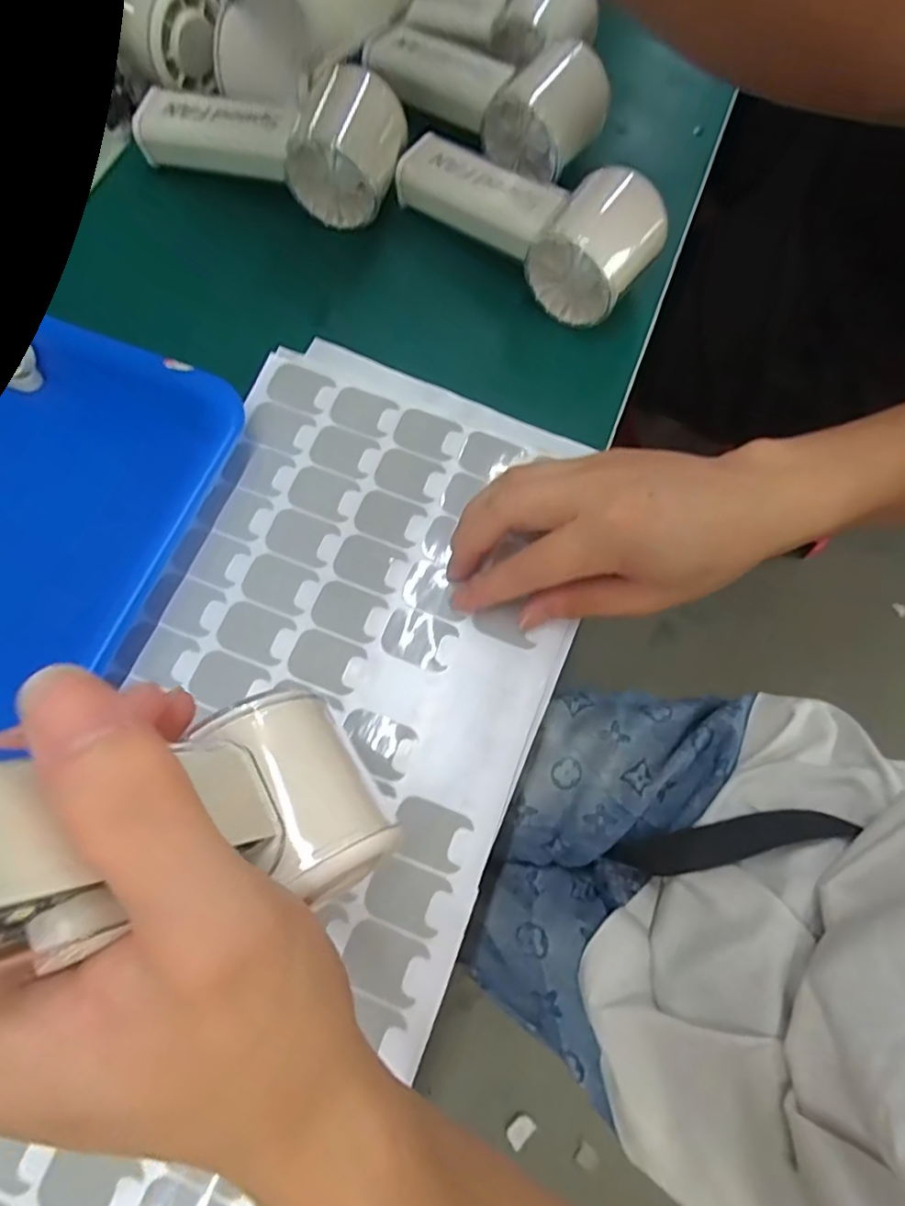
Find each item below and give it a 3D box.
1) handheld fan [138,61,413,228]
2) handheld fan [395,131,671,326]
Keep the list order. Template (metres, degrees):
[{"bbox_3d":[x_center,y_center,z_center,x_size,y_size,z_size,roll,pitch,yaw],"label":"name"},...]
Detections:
[{"bbox_3d":[-0.109,-0.272,0.349,0.153,0.049,0.055,13,72,3],"label":"handheld fan"},{"bbox_3d":[0.042,-0.226,0.342,0.158,0.049,0.062,41,75,11],"label":"handheld fan"}]

